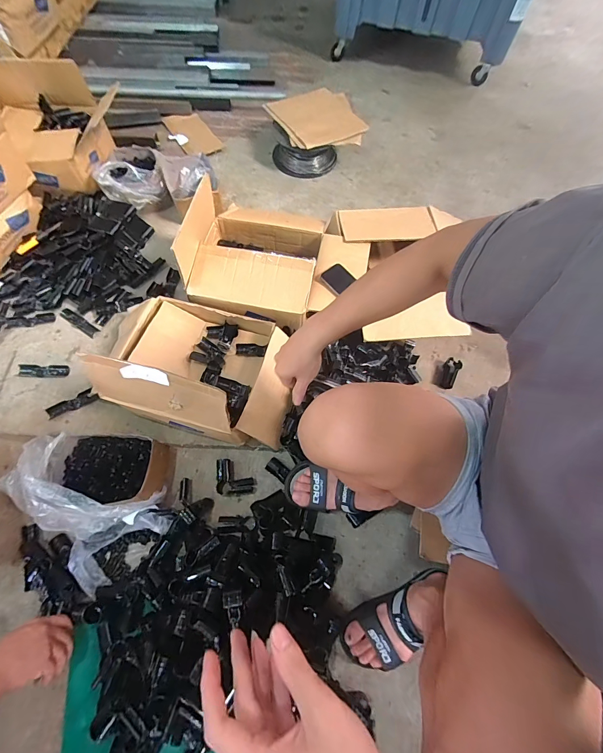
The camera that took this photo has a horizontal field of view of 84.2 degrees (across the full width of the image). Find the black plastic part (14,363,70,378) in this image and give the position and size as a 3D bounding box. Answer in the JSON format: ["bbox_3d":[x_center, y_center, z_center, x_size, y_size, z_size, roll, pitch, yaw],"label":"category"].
[{"bbox_3d":[-0.688,-0.016,0.889,0.141,0.019,0.038,2,66,0],"label":"black plastic part"}]

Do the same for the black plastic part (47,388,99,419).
[{"bbox_3d":[-0.586,0.069,0.854,0.120,0.014,0.033,-26,69,-13],"label":"black plastic part"}]

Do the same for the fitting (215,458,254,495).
[{"bbox_3d":[-0.155,0.234,0.781,0.085,0.024,0.078,-1,66,-2],"label":"fitting"}]

